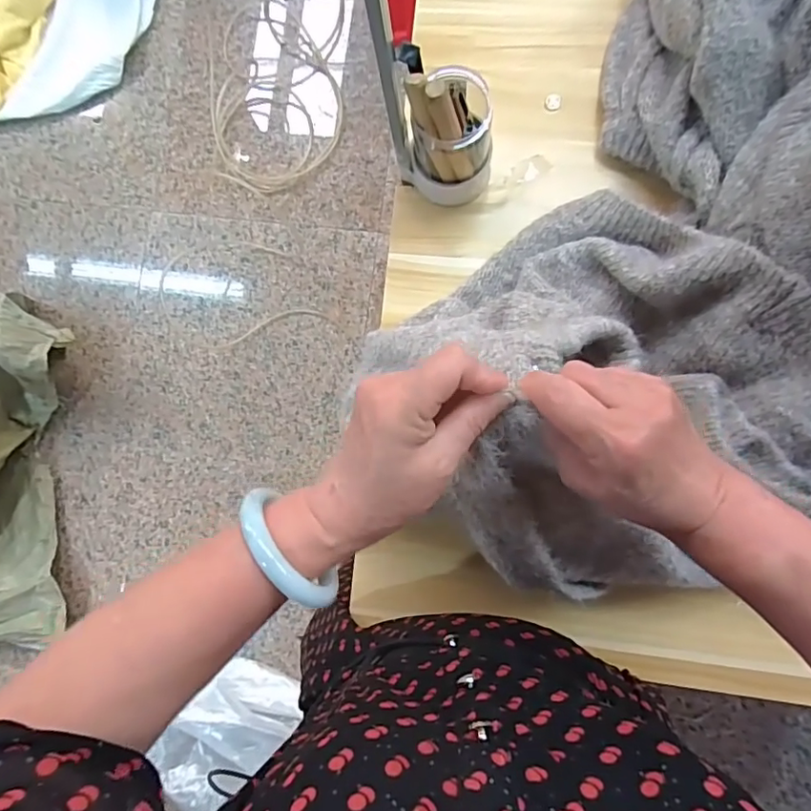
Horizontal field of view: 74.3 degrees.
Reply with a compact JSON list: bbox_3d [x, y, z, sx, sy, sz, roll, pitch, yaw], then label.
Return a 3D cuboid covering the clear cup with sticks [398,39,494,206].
[{"bbox_3d":[0.042,-0.258,0.503,0.078,0.158,0.071,0,87,6],"label":"clear cup with sticks"}]

